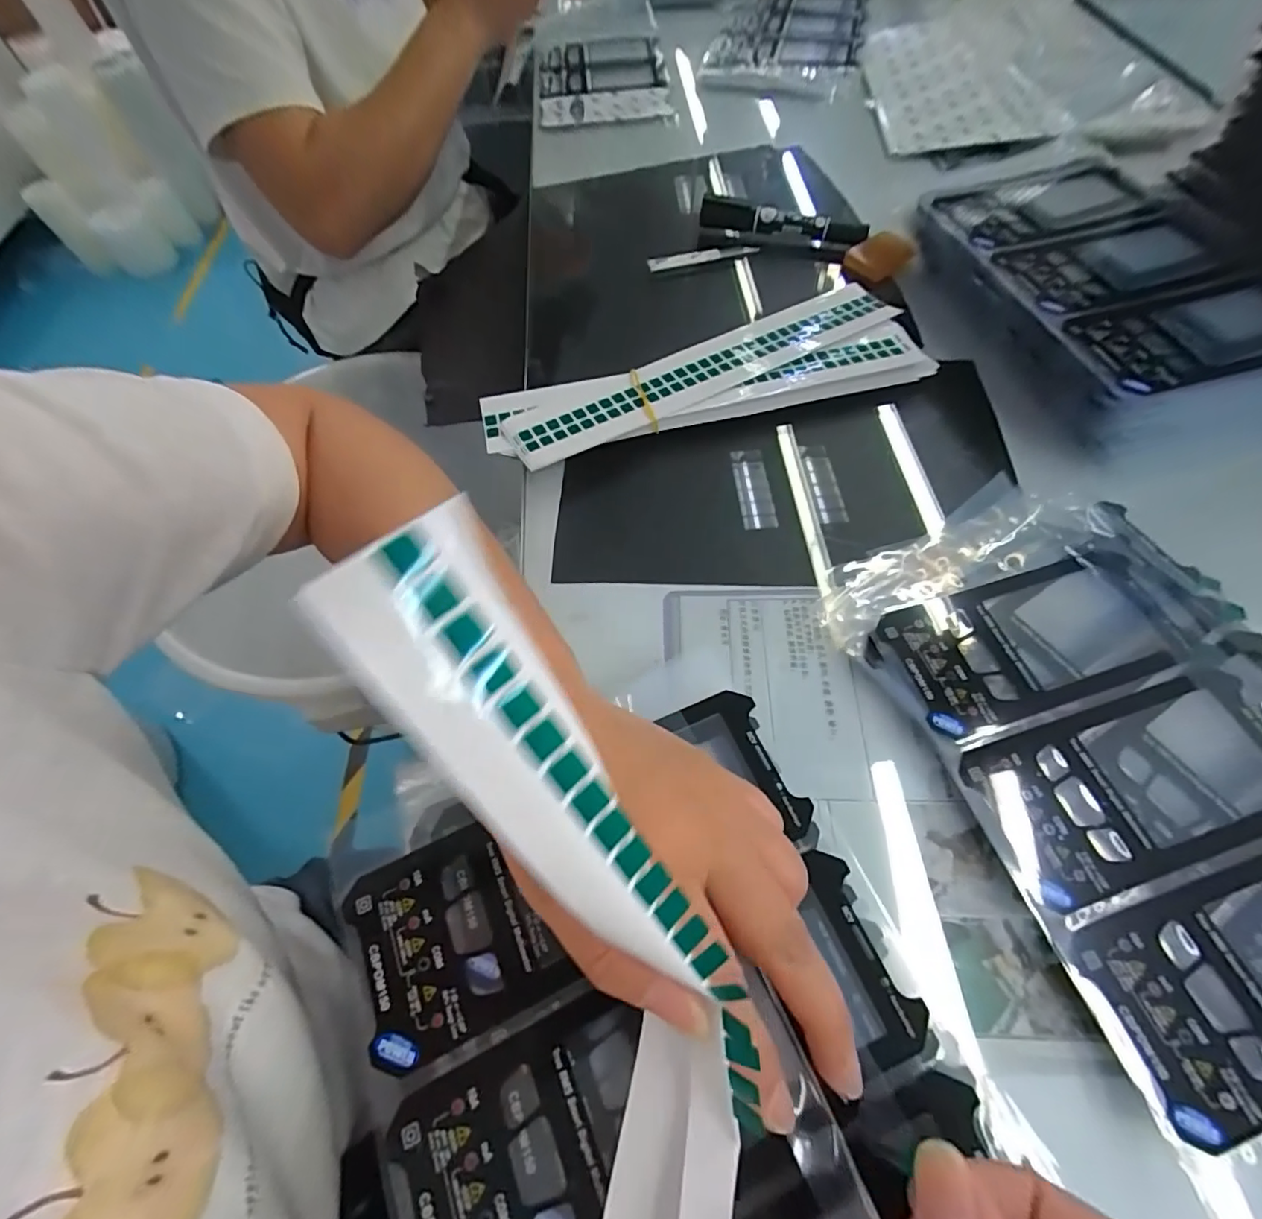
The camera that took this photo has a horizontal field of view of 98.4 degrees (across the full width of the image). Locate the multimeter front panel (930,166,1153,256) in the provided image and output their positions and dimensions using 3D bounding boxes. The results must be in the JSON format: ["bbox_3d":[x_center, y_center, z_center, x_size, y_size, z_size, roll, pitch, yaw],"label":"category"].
[{"bbox_3d":[0.297,-0.287,0.388,0.141,0.004,0.070,-18,62,-7],"label":"multimeter front panel"}]

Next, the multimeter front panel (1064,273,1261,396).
[{"bbox_3d":[0.335,-0.163,0.320,0.142,0.008,0.073,-15,62,-5],"label":"multimeter front panel"}]

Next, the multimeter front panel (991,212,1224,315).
[{"bbox_3d":[0.309,-0.227,0.352,0.139,0.004,0.071,-19,62,-7],"label":"multimeter front panel"}]

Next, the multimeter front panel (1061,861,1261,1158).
[{"bbox_3d":[0.249,0.140,0.208,0.141,0.004,0.069,-16,62,-6],"label":"multimeter front panel"}]

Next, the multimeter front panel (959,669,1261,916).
[{"bbox_3d":[0.229,0.077,0.244,0.144,0.004,0.069,-17,62,-6],"label":"multimeter front panel"}]

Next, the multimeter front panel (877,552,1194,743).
[{"bbox_3d":[0.207,0.015,0.278,0.147,0.007,0.069,-15,62,-5],"label":"multimeter front panel"}]

